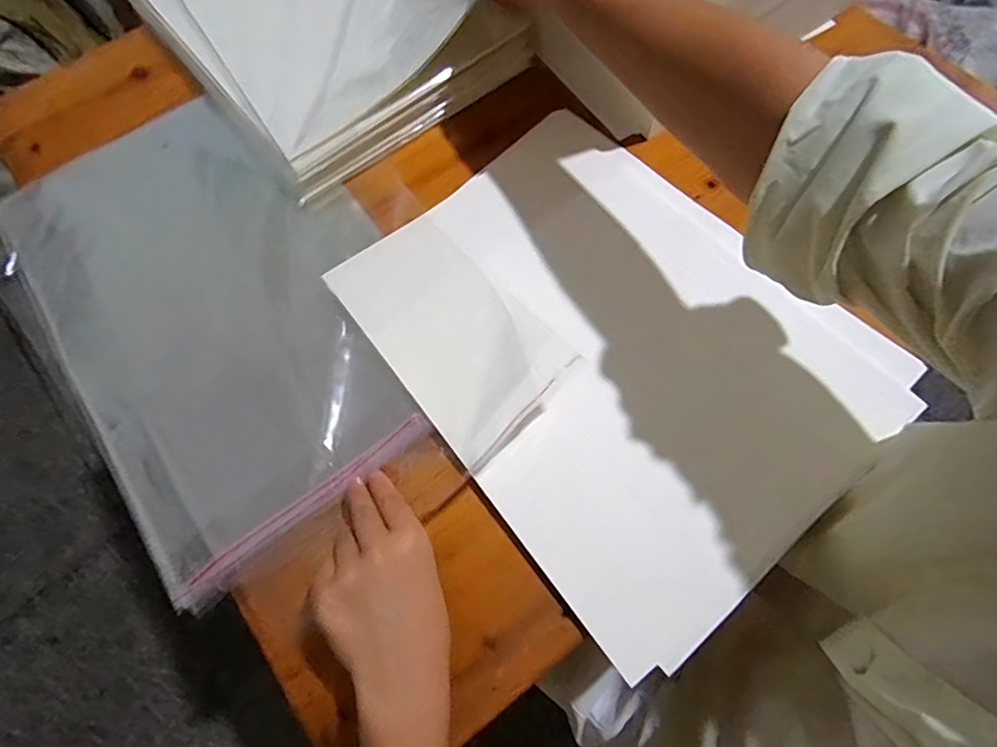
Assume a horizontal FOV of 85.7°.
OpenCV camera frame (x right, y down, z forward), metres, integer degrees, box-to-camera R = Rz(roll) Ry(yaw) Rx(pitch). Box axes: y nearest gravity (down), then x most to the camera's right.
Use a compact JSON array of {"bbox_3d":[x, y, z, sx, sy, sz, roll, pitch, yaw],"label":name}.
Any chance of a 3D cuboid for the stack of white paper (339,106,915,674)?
[{"bbox_3d":[0.082,-0.026,0.417,0.290,0.014,0.373,-39,71,-12],"label":"stack of white paper"}]

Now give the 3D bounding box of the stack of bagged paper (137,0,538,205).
[{"bbox_3d":[-0.190,-0.396,0.555,0.287,0.068,0.437,-36,70,-11],"label":"stack of bagged paper"}]

